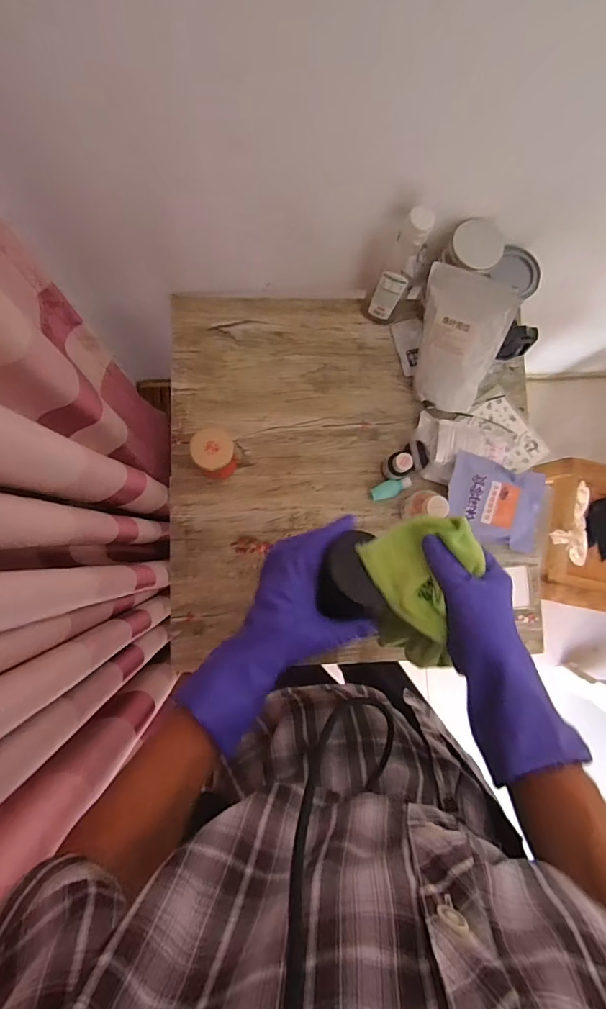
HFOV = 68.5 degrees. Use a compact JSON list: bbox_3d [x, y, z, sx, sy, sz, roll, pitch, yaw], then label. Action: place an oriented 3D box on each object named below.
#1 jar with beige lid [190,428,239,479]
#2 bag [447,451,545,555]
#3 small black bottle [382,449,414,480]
[{"bbox_3d":[-0.150,-0.085,0.771,0.064,0.117,0.065,0,85,-4],"label":"jar with beige lid"},{"bbox_3d":[0.369,-0.001,0.835,0.222,0.026,0.149,13,91,-21],"label":"bag"},{"bbox_3d":[0.175,-0.071,0.804,0.046,0.069,0.045,0,85,-4],"label":"small black bottle"}]

